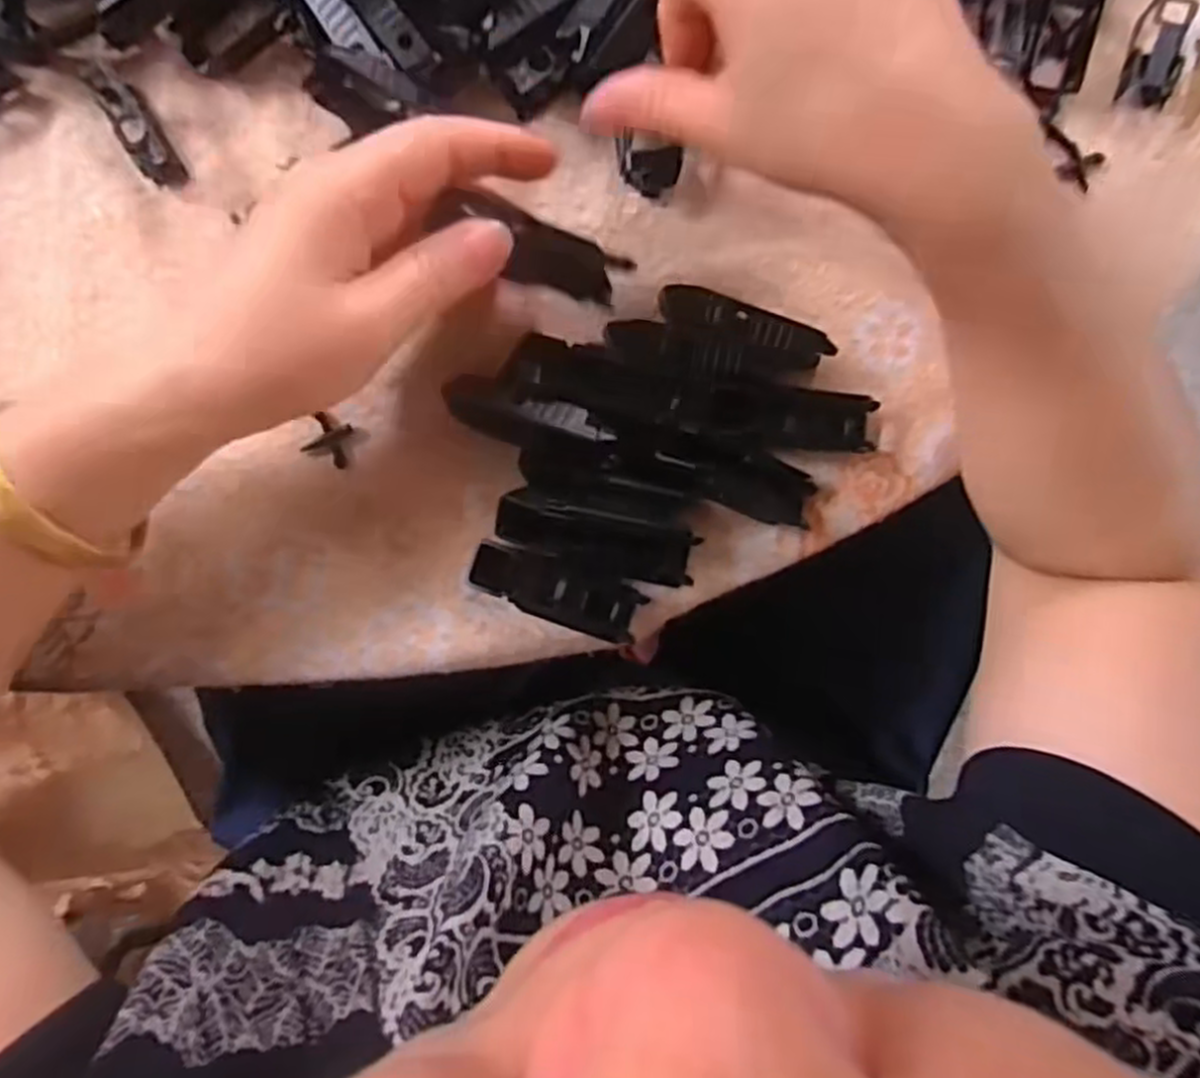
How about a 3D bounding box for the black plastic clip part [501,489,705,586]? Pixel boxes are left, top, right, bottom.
[{"bbox_3d":[0.000,0.000,0.289,0.076,0.018,0.022,16,92,-21],"label":"black plastic clip part"}]

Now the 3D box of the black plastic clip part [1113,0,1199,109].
[{"bbox_3d":[0.223,-0.193,0.309,0.021,0.012,0.037,16,92,-6],"label":"black plastic clip part"}]

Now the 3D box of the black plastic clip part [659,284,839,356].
[{"bbox_3d":[0.056,-0.079,0.290,0.067,0.004,0.016,14,92,-6],"label":"black plastic clip part"}]

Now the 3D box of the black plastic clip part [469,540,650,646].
[{"bbox_3d":[-0.016,0.019,0.298,0.065,0.010,0.023,20,91,-6],"label":"black plastic clip part"}]

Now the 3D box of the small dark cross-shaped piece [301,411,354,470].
[{"bbox_3d":[-0.101,-0.037,0.294,0.016,0.004,0.017,22,91,-6],"label":"small dark cross-shaped piece"}]

